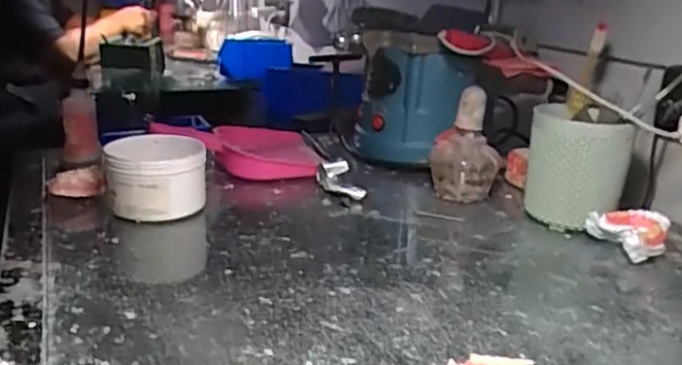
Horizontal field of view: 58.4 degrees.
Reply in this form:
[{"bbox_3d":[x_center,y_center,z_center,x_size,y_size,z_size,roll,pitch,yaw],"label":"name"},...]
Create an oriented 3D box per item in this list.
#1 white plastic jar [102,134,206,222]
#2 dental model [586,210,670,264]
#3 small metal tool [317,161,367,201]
[{"bbox_3d":[-0.178,-0.006,0.589,0.090,0.064,0.101,-6,21,-24],"label":"white plastic jar"},{"bbox_3d":[0.265,0.047,0.558,0.052,0.036,0.063,-3,20,-16],"label":"dental model"},{"bbox_3d":[0.001,-0.002,0.659,0.024,0.029,0.070,-8,22,-29],"label":"small metal tool"}]

